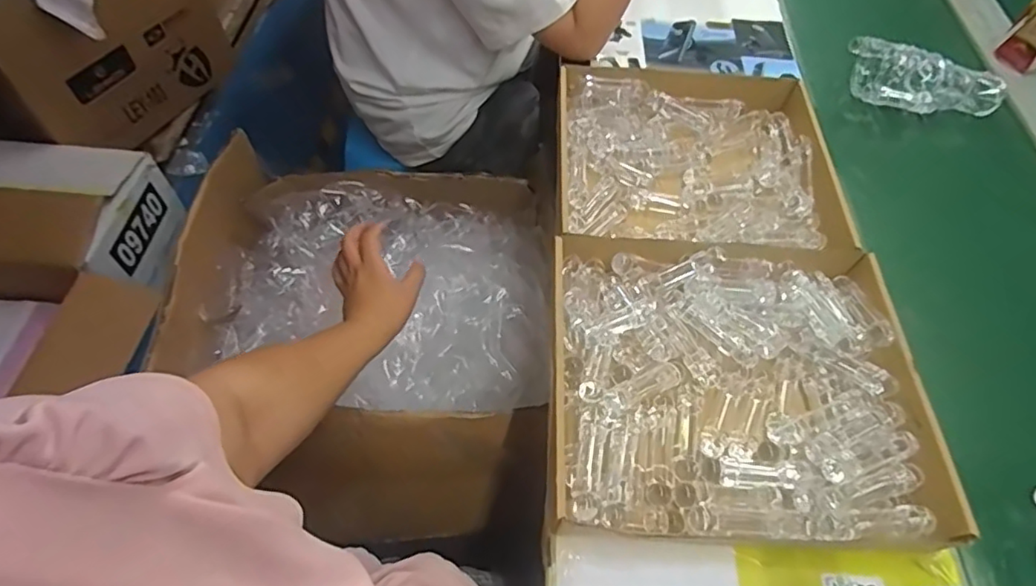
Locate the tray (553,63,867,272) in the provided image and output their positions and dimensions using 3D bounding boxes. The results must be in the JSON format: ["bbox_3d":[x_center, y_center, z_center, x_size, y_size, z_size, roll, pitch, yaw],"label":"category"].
[{"bbox_3d":[0.201,-0.149,0.678,0.317,0.046,0.287,4,57,-1],"label":"tray"}]

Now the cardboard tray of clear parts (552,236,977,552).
[{"bbox_3d":[0.191,0.083,0.535,0.322,0.060,0.274,4,57,-1],"label":"cardboard tray of clear parts"}]

